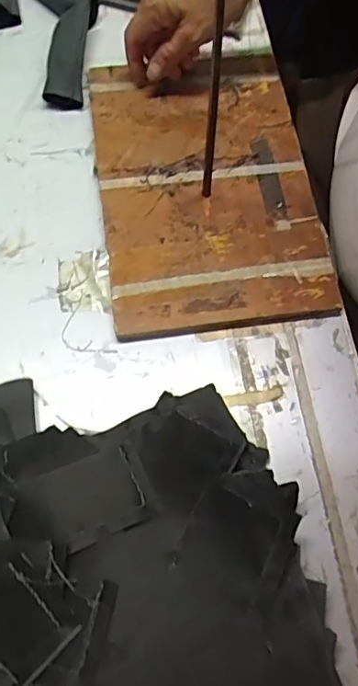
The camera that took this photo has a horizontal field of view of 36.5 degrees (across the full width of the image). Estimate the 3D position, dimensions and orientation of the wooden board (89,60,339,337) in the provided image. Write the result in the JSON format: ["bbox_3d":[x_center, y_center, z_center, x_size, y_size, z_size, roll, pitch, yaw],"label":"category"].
[{"bbox_3d":[0.023,-0.136,0.462,0.176,0.019,0.258,-7,67,-4],"label":"wooden board"}]

